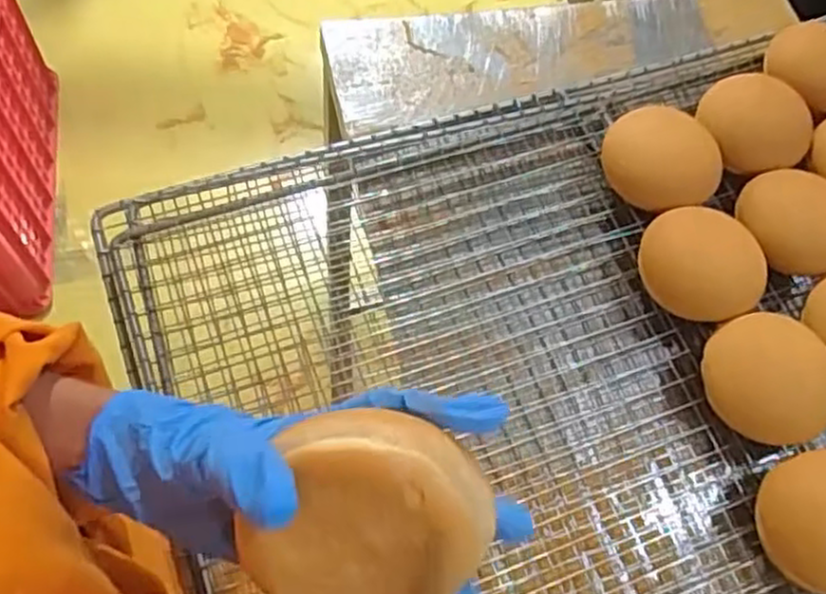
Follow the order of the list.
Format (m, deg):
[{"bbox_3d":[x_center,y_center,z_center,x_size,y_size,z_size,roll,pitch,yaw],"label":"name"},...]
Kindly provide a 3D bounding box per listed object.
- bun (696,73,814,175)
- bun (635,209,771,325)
[{"bbox_3d":[0.298,-0.152,0.663,0.074,0.049,0.097,-25,69,-16],"label":"bun"},{"bbox_3d":[0.231,-0.025,0.603,0.097,0.048,0.081,42,68,14],"label":"bun"}]

